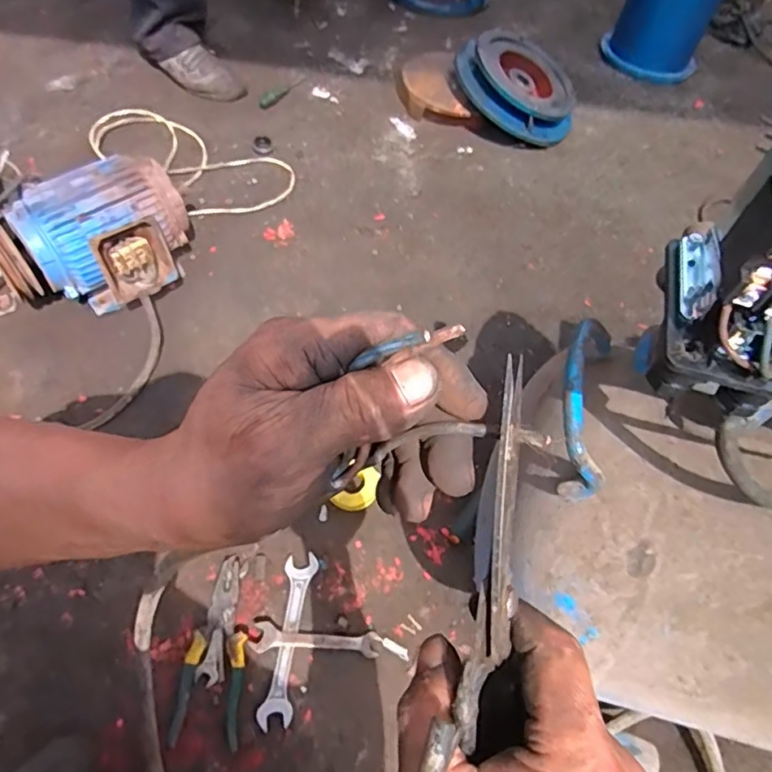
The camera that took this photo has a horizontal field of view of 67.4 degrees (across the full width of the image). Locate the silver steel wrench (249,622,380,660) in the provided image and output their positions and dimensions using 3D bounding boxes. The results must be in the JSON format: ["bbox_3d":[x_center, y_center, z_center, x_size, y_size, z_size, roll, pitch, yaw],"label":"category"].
[{"bbox_3d":[-0.082,0.297,0.675,0.145,0.014,0.030,4,55,-3],"label":"silver steel wrench"}]

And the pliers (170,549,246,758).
[{"bbox_3d":[-0.192,0.293,0.657,0.067,0.022,0.194,2,55,-3],"label":"pliers"}]

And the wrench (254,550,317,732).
[{"bbox_3d":[-0.114,0.291,0.678,0.038,0.013,0.192,7,54,0],"label":"wrench"}]

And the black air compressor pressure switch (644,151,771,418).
[{"bbox_3d":[0.175,-0.053,0.271,0.060,0.105,0.086,19,55,8],"label":"black air compressor pressure switch"}]

